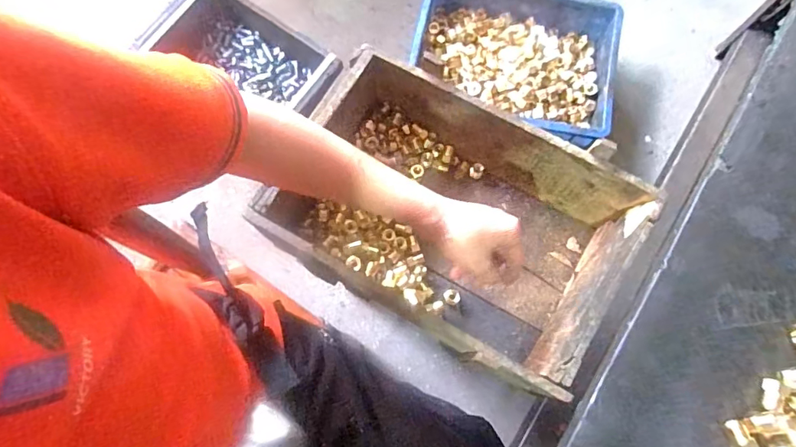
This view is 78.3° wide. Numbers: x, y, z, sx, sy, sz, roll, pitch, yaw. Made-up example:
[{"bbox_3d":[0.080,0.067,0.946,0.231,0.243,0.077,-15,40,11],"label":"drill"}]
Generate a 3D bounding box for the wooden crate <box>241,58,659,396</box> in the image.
[{"bbox_3d":[0.056,-0.005,0.550,0.345,0.158,0.226,30,78,5],"label":"wooden crate"}]

